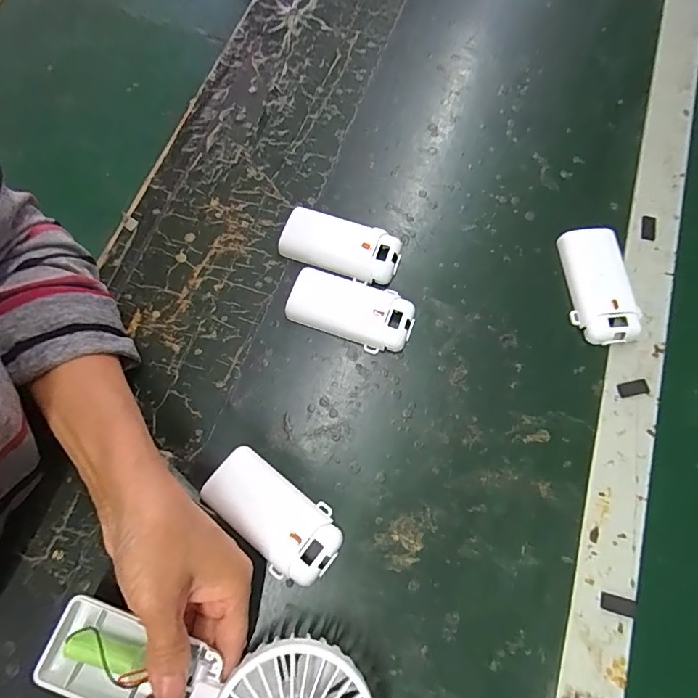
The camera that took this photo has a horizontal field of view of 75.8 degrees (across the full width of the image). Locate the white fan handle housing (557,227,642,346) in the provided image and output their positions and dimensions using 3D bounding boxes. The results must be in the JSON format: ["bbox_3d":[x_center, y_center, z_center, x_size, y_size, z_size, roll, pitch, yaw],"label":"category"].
[{"bbox_3d":[0.192,-0.050,0.348,0.045,0.016,0.093,-6,73,-4],"label":"white fan handle housing"}]

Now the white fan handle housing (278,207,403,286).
[{"bbox_3d":[-0.007,-0.081,0.355,0.094,0.016,0.046,22,73,5],"label":"white fan handle housing"}]

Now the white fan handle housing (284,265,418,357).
[{"bbox_3d":[0.001,-0.030,0.337,0.093,0.013,0.045,20,72,4],"label":"white fan handle housing"}]

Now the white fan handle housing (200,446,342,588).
[{"bbox_3d":[-0.049,0.108,0.291,0.092,0.014,0.048,35,74,8],"label":"white fan handle housing"}]

